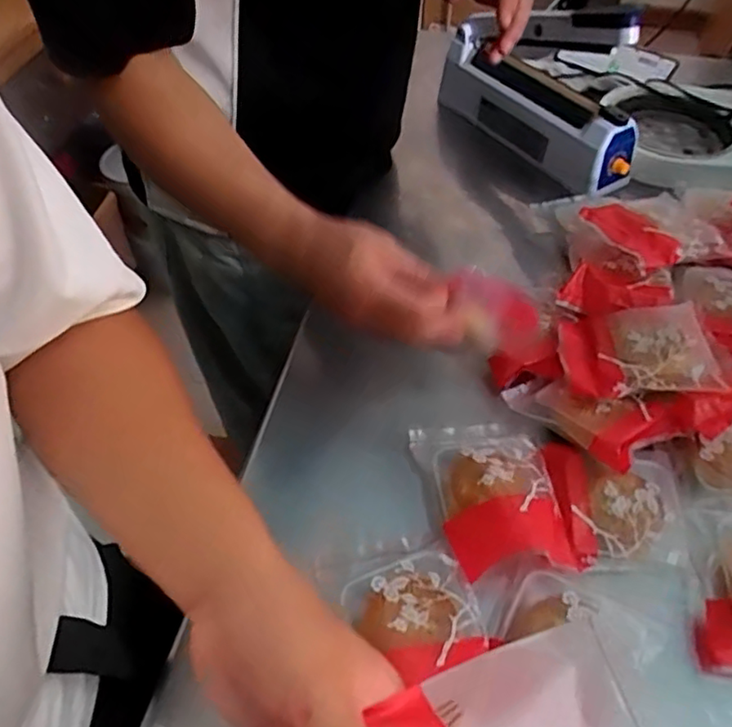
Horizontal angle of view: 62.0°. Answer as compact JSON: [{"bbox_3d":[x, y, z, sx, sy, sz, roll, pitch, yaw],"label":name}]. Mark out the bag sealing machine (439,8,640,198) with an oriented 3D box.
[{"bbox_3d":[0.205,-0.340,0.697,0.074,0.165,0.256,-27,56,-18],"label":"bag sealing machine"}]

